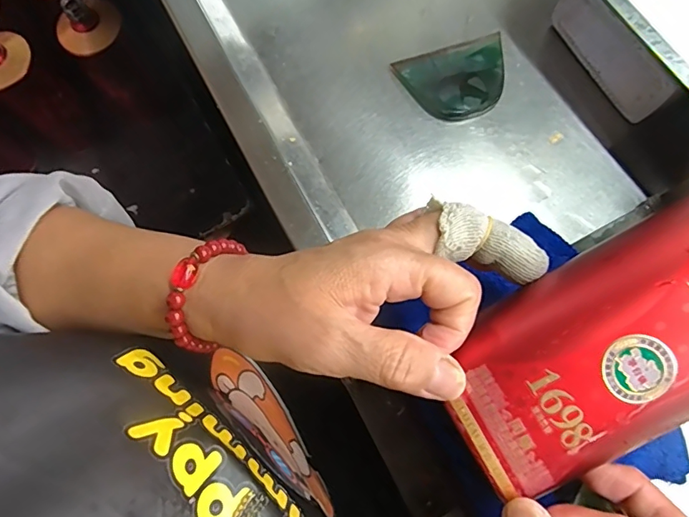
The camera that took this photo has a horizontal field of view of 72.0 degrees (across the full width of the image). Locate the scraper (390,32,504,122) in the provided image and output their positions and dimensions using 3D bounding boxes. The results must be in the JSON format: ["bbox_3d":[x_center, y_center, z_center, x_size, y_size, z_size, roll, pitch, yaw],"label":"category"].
[{"bbox_3d":[0.085,-0.132,0.354,0.082,0.011,0.059,-16,76,-4],"label":"scraper"}]

